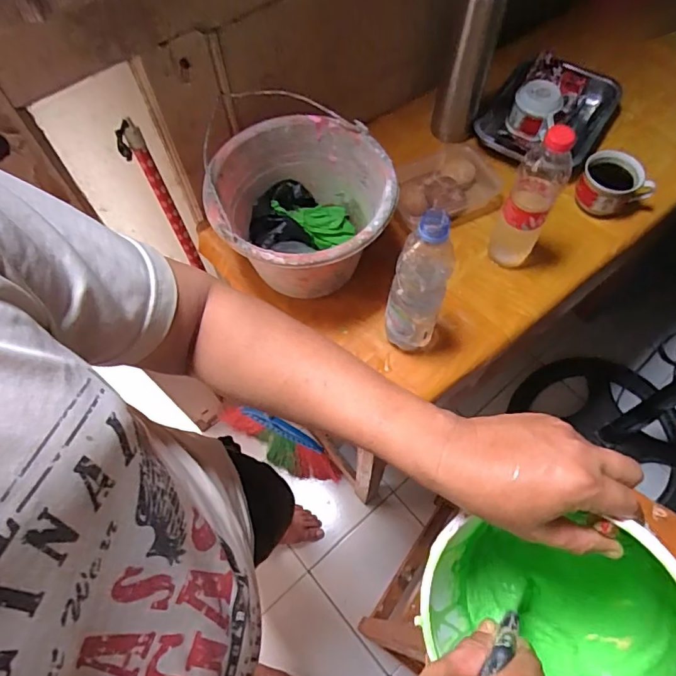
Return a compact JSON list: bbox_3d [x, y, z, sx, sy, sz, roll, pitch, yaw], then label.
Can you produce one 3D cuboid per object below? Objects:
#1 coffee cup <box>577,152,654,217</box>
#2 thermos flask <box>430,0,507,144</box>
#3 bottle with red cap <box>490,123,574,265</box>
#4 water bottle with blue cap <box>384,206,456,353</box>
[{"bbox_3d":[0.431,-0.242,0.790,0.094,0.063,0.086,0,64,1],"label":"coffee cup"},{"bbox_3d":[0.199,-0.433,0.756,0.068,0.292,0.068,10,64,6],"label":"thermos flask"},{"bbox_3d":[0.263,-0.187,0.681,0.061,0.227,0.077,26,67,13],"label":"bottle with red cap"},{"bbox_3d":[0.099,-0.057,0.616,0.066,0.232,0.072,14,65,8],"label":"water bottle with blue cap"}]

